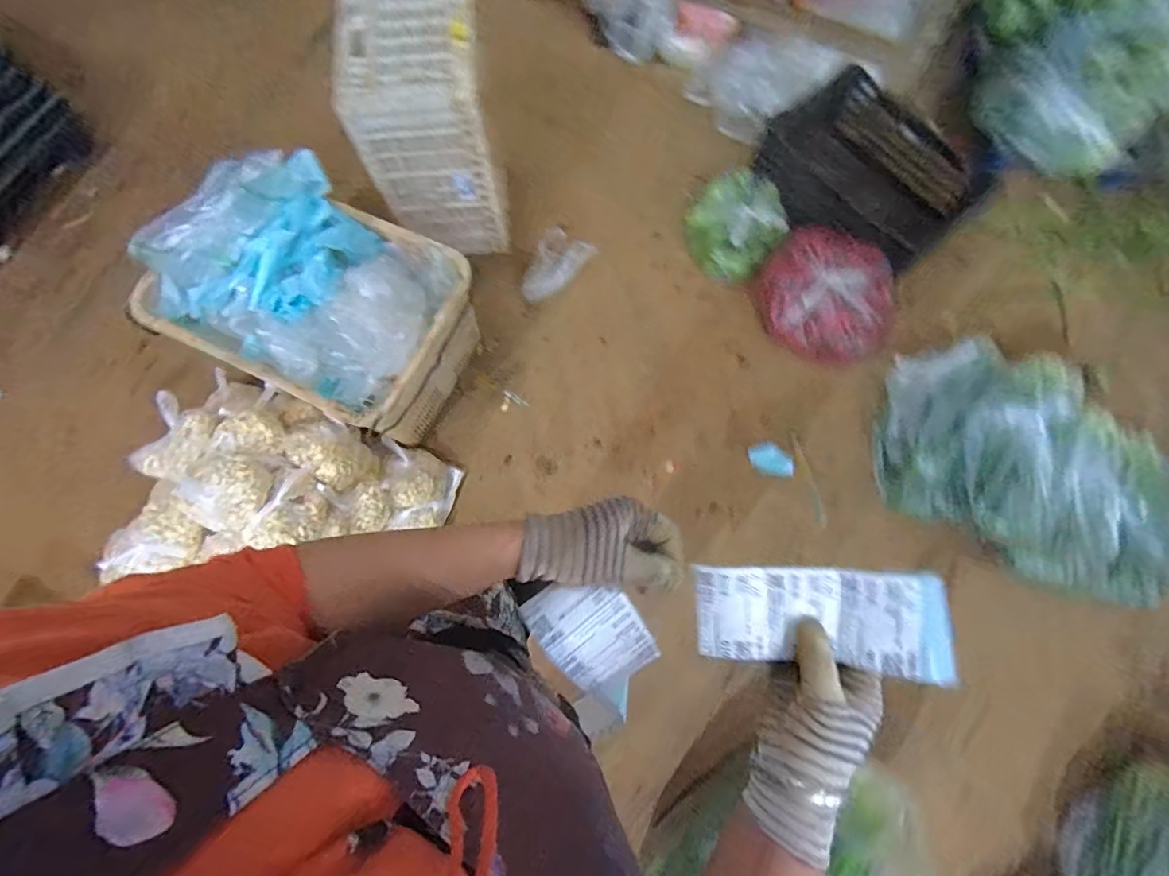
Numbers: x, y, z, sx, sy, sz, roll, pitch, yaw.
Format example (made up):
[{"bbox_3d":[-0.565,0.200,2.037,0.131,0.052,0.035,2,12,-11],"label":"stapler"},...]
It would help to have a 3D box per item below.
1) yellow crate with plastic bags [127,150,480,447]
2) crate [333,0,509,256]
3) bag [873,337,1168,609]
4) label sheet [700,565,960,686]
[{"bbox_3d":[-0.649,-0.337,1.258,0.688,0.416,0.478,25,75,6],"label":"yellow crate with plastic bags"},{"bbox_3d":[-0.413,-0.825,1.329,0.309,0.485,0.428,-7,74,-3],"label":"crate"},{"bbox_3d":[1.126,0.095,1.243,0.761,0.272,0.456,31,76,8],"label":"bag"},{"bbox_3d":[0.173,0.134,0.372,0.170,0.012,0.071,-2,88,16],"label":"label sheet"}]

